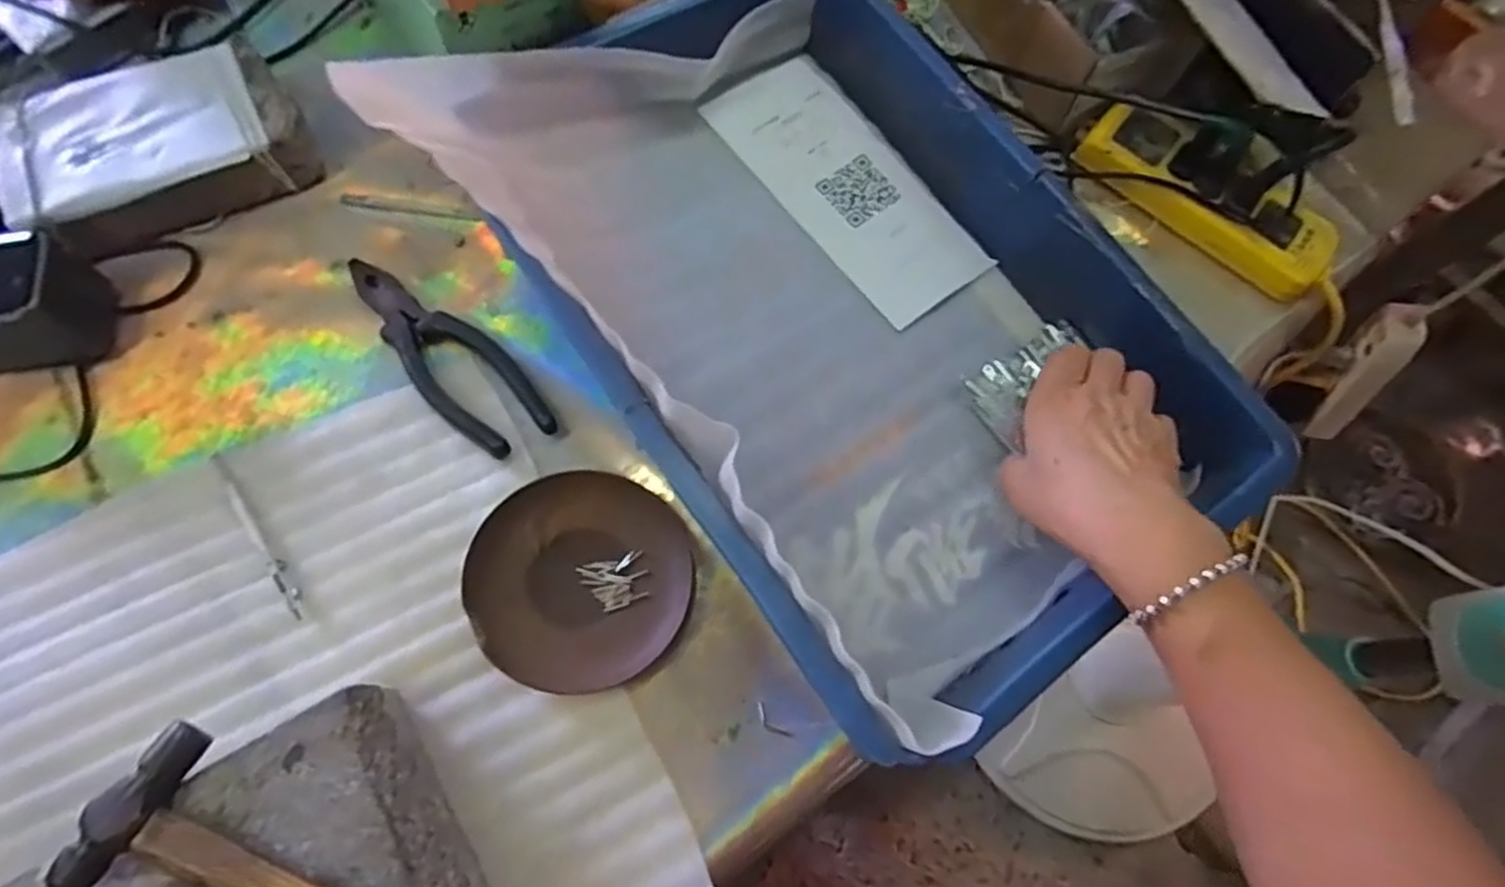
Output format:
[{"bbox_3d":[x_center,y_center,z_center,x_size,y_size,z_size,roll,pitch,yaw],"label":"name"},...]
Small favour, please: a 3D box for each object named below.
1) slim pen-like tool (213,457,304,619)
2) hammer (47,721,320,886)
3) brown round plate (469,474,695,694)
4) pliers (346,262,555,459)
[{"bbox_3d":[-0.267,0.049,0.397,0.008,0.008,0.107,-36,77,-14],"label":"slim pen-like tool"},{"bbox_3d":[-0.194,0.180,0.291,0.150,0.028,0.060,30,72,7],"label":"hammer"},{"bbox_3d":[-0.090,0.071,0.392,0.112,0.015,0.112,1,71,-3],"label":"brown round plate"},{"bbox_3d":[-0.181,-0.056,0.434,0.049,0.017,0.158,-38,77,-14],"label":"pliers"}]

